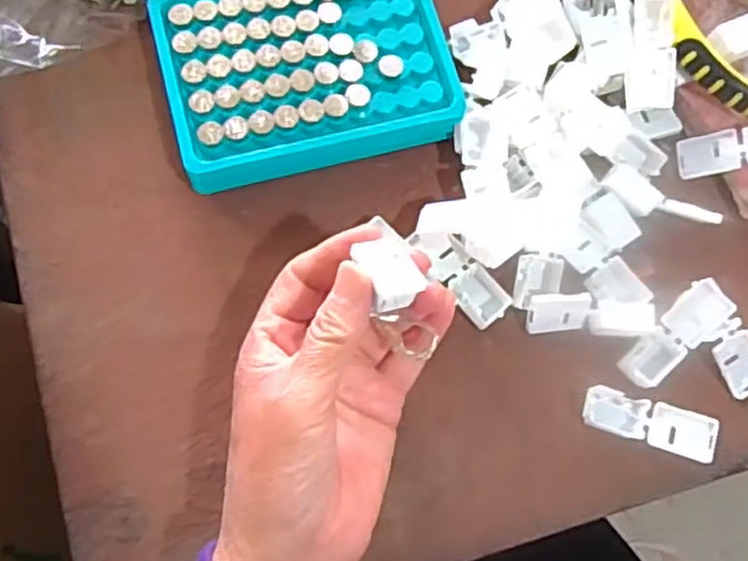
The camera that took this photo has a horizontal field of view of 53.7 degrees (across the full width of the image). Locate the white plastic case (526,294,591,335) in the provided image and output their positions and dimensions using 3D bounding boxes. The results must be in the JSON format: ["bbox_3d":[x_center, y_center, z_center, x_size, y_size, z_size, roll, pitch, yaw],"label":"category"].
[{"bbox_3d":[0.083,0.015,0.336,0.028,0.010,0.017,-4,77,-5],"label":"white plastic case"}]

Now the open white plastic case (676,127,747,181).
[{"bbox_3d":[0.180,-0.064,0.362,0.057,0.008,0.022,-9,83,22],"label":"open white plastic case"}]

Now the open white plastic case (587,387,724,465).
[{"bbox_3d":[0.122,0.063,0.327,0.056,0.005,0.020,16,82,13],"label":"open white plastic case"}]

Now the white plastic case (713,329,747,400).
[{"bbox_3d":[0.169,0.039,0.339,0.020,0.005,0.028,-26,86,-7],"label":"white plastic case"}]

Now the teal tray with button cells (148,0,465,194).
[{"bbox_3d":[-0.032,-0.104,0.351,0.130,0.020,0.101,-14,84,-6],"label":"teal tray with button cells"}]

